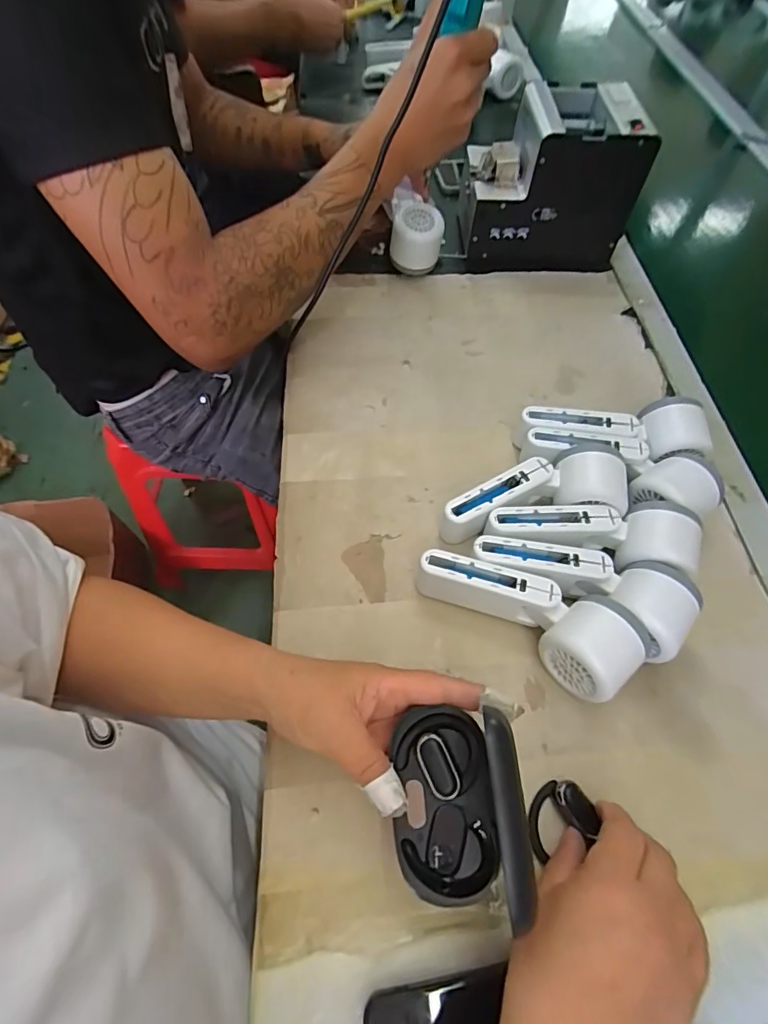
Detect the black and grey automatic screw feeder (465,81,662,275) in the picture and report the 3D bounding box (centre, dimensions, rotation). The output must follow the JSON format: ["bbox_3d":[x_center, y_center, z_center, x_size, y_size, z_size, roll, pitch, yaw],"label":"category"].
[{"bbox_3d":[0.192,-0.389,0.581,0.176,0.146,0.128,-3,60,-4],"label":"black and grey automatic screw feeder"}]

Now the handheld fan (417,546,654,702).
[{"bbox_3d":[0.108,0.071,0.364,0.164,0.050,0.061,34,64,16],"label":"handheld fan"}]

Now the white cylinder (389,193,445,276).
[{"bbox_3d":[0.038,-0.322,0.582,0.059,0.069,0.064,5,60,1],"label":"white cylinder"}]

